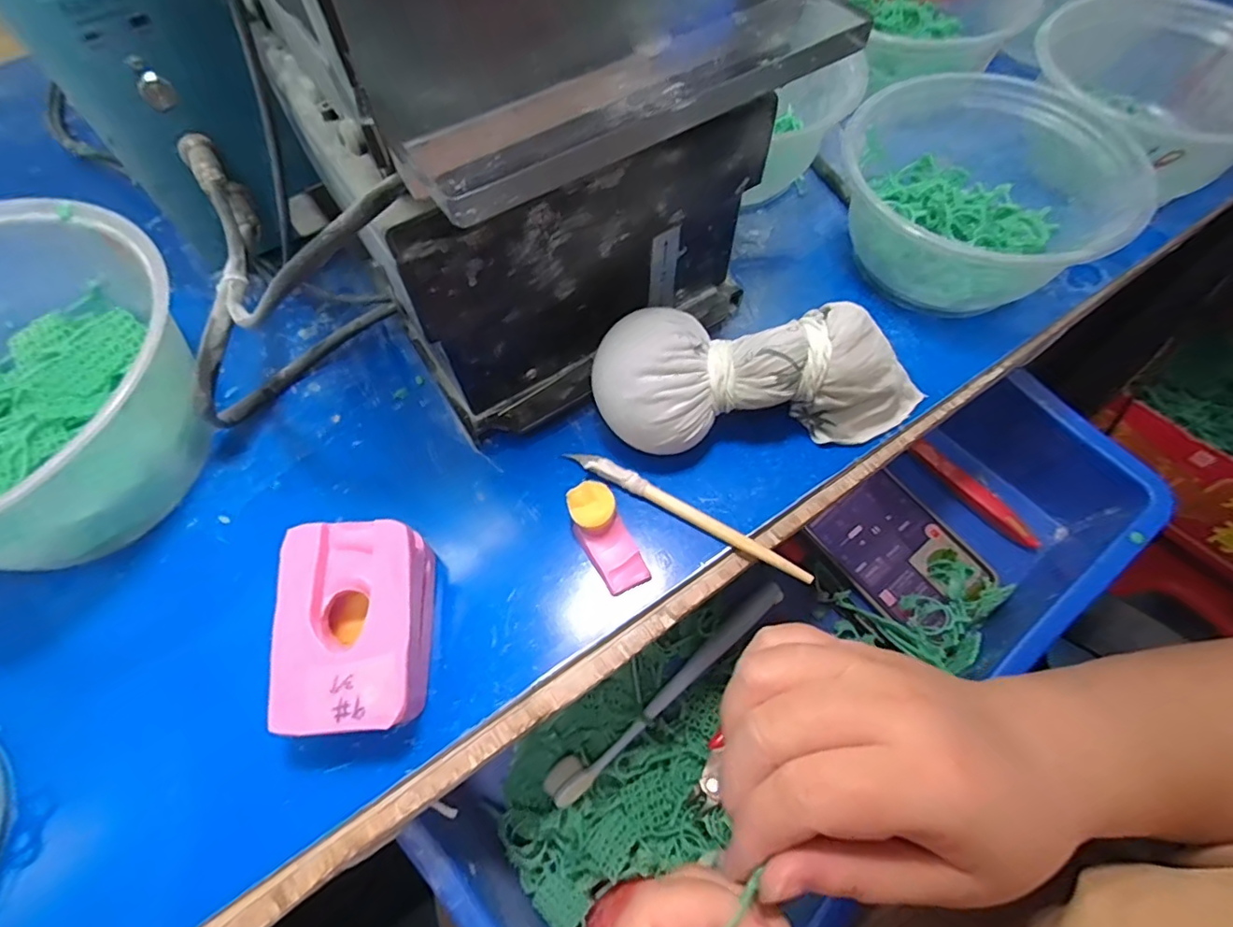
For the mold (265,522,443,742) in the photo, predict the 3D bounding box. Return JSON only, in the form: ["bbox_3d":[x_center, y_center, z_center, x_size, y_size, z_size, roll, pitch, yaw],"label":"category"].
[{"bbox_3d":[-0.095,0.062,0.217,0.051,0.044,0.068,-4,62,-1],"label":"mold"}]

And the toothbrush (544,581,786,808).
[{"bbox_3d":[0.036,0.132,0.346,0.183,0.019,0.020,-35,67,-16],"label":"toothbrush"}]

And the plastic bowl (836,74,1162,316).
[{"bbox_3d":[0.183,-0.132,0.300,0.120,0.063,0.131,-36,67,-16],"label":"plastic bowl"}]

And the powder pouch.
[{"bbox_3d":[0.069,-0.040,0.260,0.152,0.053,0.056,-8,62,-3],"label":"powder pouch"}]

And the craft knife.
[{"bbox_3d":[0.031,0.021,0.255,0.117,0.009,0.009,26,66,14],"label":"craft knife"}]

